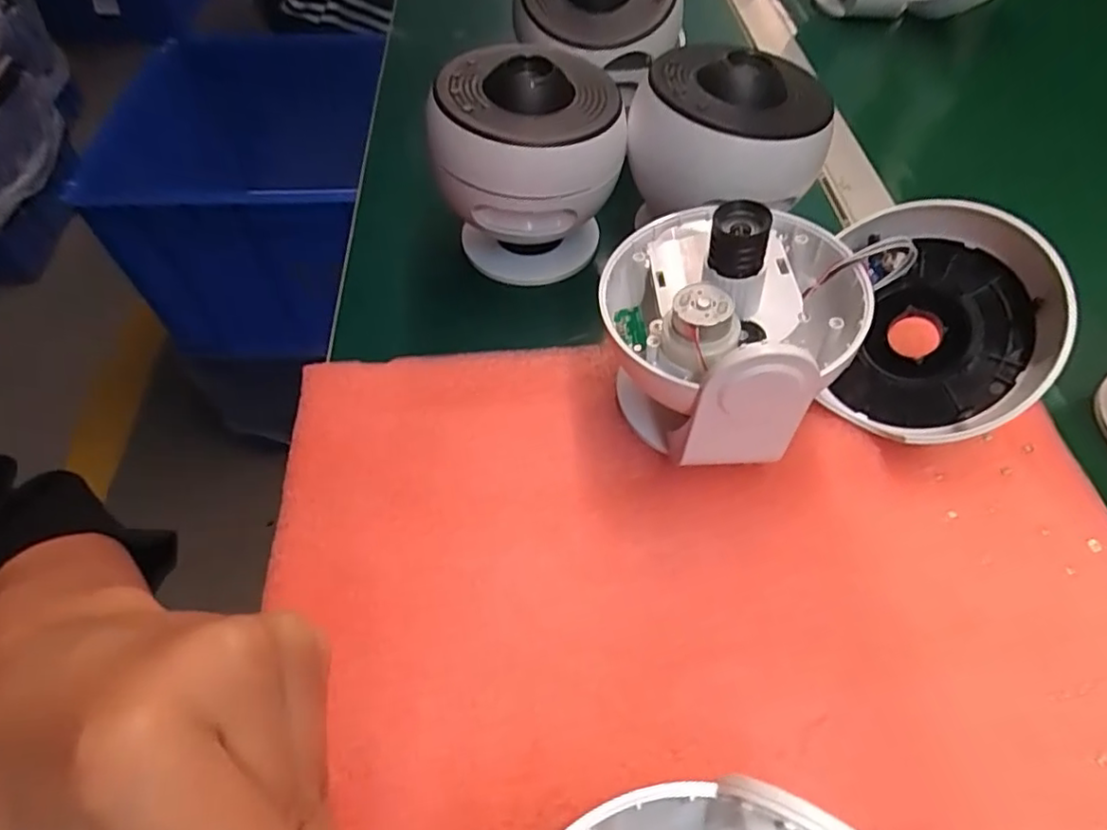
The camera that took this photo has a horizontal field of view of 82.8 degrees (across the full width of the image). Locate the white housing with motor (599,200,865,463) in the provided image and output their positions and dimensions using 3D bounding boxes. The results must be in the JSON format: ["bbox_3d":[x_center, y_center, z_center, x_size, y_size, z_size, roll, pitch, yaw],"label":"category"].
[{"bbox_3d":[0.080,-0.042,0.300,0.110,0.111,0.115,9,56,7],"label":"white housing with motor"}]

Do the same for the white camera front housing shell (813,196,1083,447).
[{"bbox_3d":[0.188,-0.044,0.314,0.115,0.041,0.115,-4,80,24],"label":"white camera front housing shell"}]

